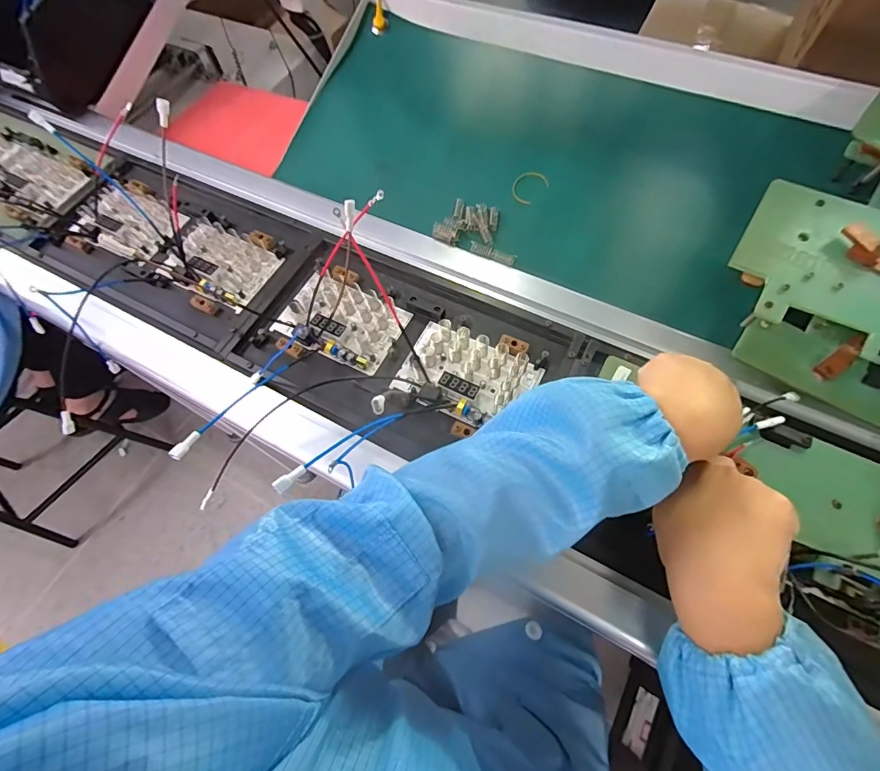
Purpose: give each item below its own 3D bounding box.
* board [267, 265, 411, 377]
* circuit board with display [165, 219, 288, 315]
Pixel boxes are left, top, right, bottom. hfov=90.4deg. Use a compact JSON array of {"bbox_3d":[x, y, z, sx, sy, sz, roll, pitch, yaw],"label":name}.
[{"bbox_3d":[-0.110,-0.077,0.485,0.133,0.020,0.091,24,68,13],"label":"board"},{"bbox_3d":[-0.274,-0.151,0.537,0.134,0.020,0.088,25,68,14],"label":"circuit board with display"}]

